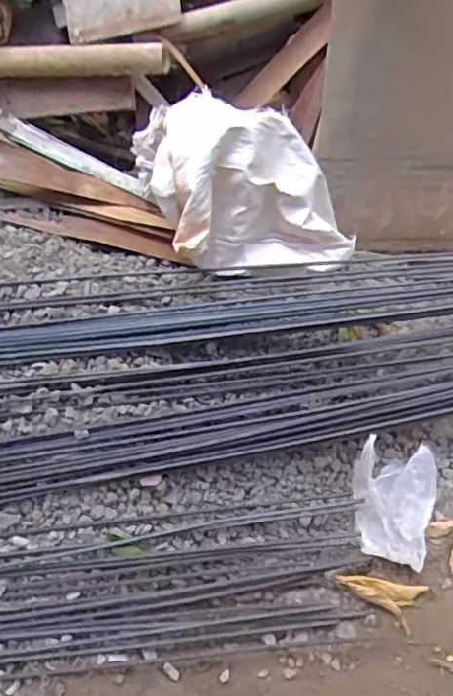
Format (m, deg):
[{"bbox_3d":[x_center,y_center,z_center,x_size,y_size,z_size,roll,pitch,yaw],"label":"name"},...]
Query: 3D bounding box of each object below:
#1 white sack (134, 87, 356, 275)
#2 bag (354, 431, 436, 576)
[{"bbox_3d":[0.033,-0.387,1.206,0.441,0.206,0.404,-11,65,-4],"label":"white sack"},{"bbox_3d":[0.348,0.320,1.130,0.165,0.082,0.237,3,67,2],"label":"bag"}]

